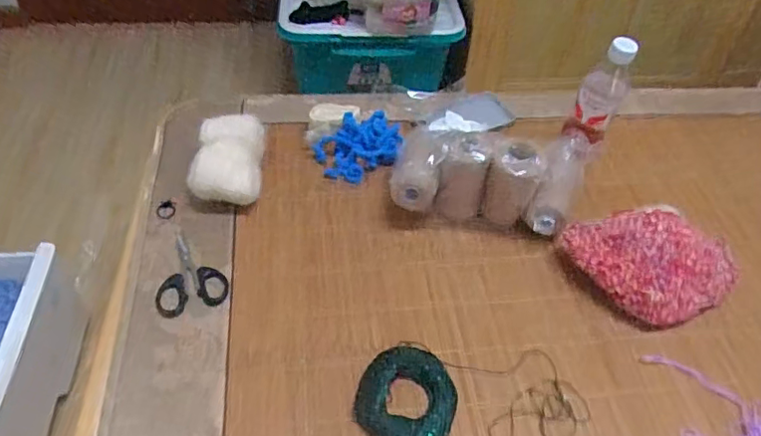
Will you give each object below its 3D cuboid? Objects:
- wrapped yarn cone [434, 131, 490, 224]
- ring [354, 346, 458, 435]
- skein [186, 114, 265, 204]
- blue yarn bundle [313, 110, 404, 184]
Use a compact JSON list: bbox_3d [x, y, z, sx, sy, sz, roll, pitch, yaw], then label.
[{"bbox_3d":[0.101,-0.050,0.696,0.056,0.109,0.056,6,48,2],"label":"wrapped yarn cone"},{"bbox_3d":[0.026,0.178,0.550,0.095,0.015,0.106,9,48,5],"label":"ring"},{"bbox_3d":[-0.188,-0.067,0.700,0.077,0.085,0.096,3,48,-1],"label":"skein"},{"bbox_3d":[-0.025,-0.102,0.769,0.122,0.040,0.081,-30,56,-27],"label":"blue yarn bundle"}]

